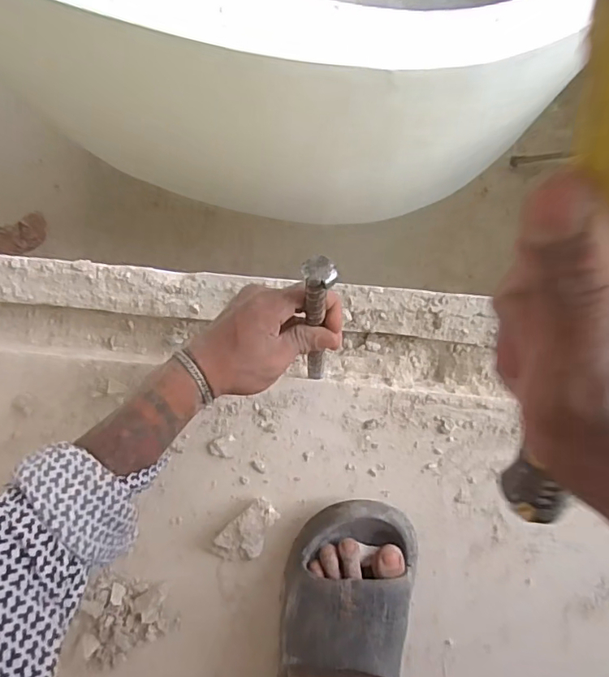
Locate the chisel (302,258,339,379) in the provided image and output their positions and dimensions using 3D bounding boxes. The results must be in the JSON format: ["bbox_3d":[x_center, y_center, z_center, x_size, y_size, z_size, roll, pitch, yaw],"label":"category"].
[{"bbox_3d":[0.009,-0.004,0.465,0.025,0.214,0.034,7,67,2],"label":"chisel"}]

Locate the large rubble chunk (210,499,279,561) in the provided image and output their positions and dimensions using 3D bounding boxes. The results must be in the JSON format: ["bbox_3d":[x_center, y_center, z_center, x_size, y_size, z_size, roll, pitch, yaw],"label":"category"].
[{"bbox_3d":[-0.055,0.191,0.497,0.041,0.021,0.074,41,92,2],"label":"large rubble chunk"}]

